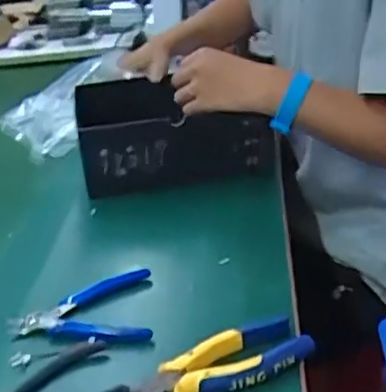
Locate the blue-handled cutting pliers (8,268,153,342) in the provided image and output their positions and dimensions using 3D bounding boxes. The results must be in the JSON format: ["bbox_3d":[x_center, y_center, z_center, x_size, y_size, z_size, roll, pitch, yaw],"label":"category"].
[{"bbox_3d":[-0.099,0.105,0.586,0.121,0.016,0.101,-6,25,-5],"label":"blue-handled cutting pliers"}]

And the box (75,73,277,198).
[{"bbox_3d":[-0.031,-0.092,0.864,0.231,0.079,0.177,-8,25,-9],"label":"box"}]

